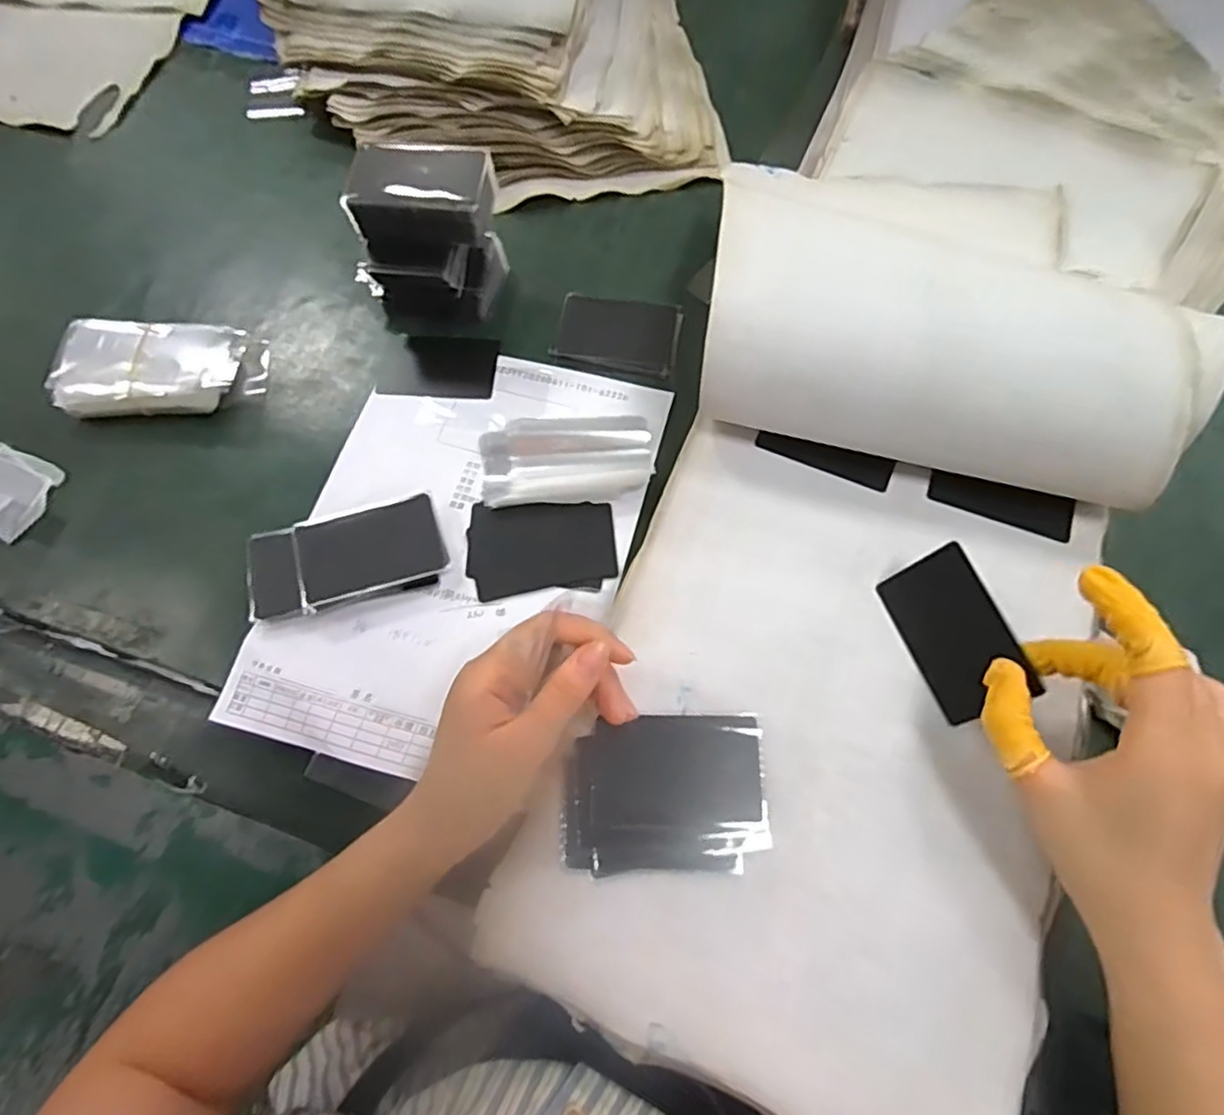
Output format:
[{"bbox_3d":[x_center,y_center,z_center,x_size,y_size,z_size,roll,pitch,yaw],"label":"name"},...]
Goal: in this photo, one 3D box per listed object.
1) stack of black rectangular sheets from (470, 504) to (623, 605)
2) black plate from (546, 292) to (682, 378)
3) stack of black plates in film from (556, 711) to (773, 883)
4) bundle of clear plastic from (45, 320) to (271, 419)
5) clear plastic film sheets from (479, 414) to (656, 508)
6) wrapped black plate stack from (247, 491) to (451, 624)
[{"bbox_3d":[-0.045,-0.006,0.434,0.094,0.005,0.062,-4,67,0],"label":"stack of black rectangular sheets"},{"bbox_3d":[0.005,-0.171,0.505,0.089,0.006,0.066,9,68,5],"label":"black plate"},{"bbox_3d":[0.027,0.119,0.339,0.101,0.006,0.074,-3,67,0],"label":"stack of black plates in film"},{"bbox_3d":[-0.318,-0.133,0.468,0.128,0.033,0.069,3,67,3],"label":"bundle of clear plastic"},{"bbox_3d":[-0.031,-0.068,0.453,0.113,0.011,0.067,-6,67,-1],"label":"clear plastic film sheets"},{"bbox_3d":[-0.168,0.000,0.421,0.120,0.021,0.061,-17,68,-6],"label":"wrapped black plate stack"}]

